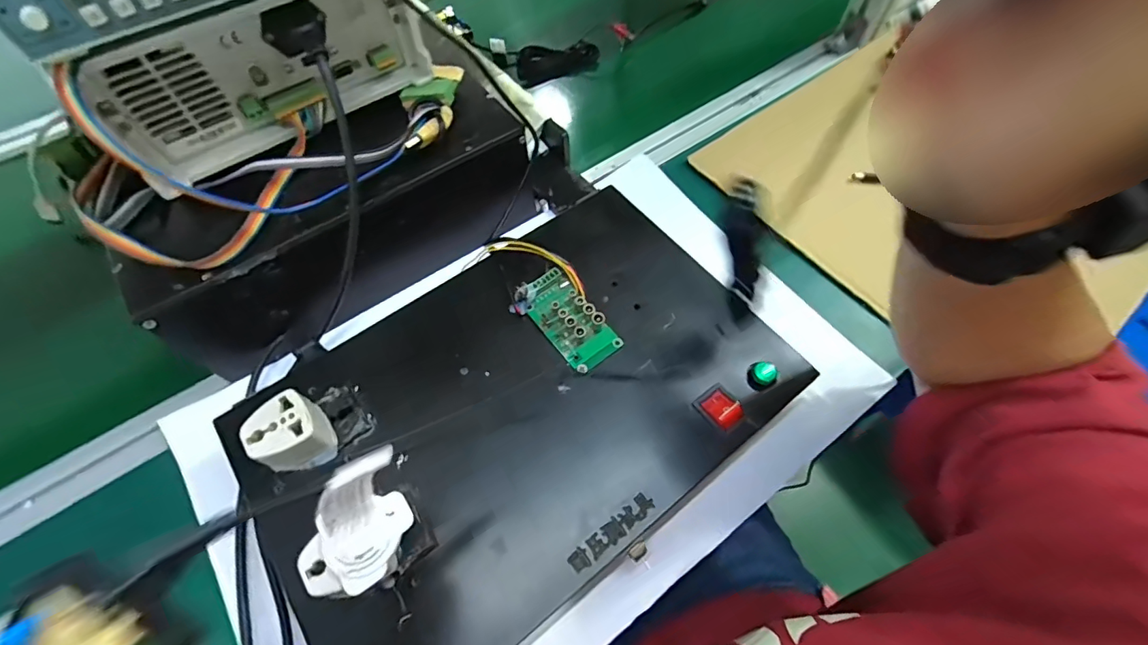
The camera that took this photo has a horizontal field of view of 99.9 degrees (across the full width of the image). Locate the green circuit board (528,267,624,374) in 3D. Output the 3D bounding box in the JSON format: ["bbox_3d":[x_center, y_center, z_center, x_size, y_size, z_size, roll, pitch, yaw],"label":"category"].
[{"bbox_3d":[-0.003,-0.003,0.348,0.040,0.018,0.075,-32,66,-17],"label":"green circuit board"}]

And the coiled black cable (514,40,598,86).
[{"bbox_3d":[-0.020,-0.325,0.606,0.102,0.041,0.022,-11,61,-6],"label":"coiled black cable"}]

